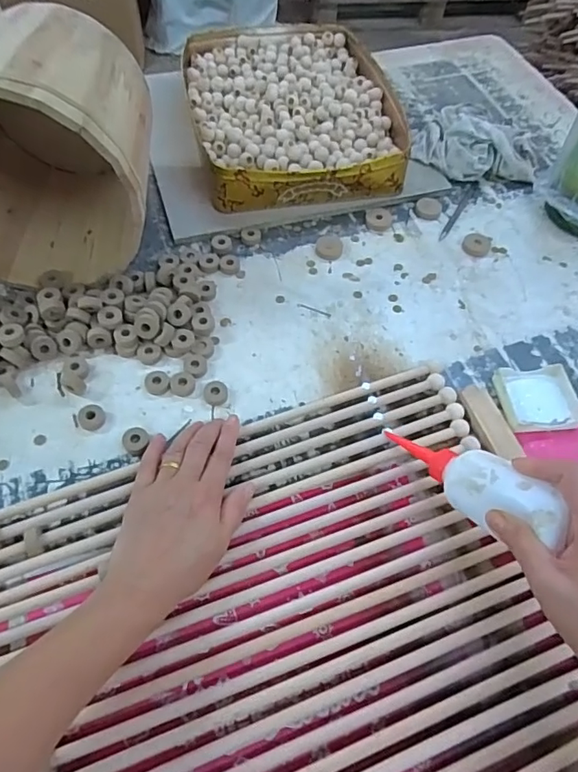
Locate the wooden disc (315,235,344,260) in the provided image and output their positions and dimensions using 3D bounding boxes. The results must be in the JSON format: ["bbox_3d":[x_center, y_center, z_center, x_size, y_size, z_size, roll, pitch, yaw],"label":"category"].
[{"bbox_3d":[0.054,-0.181,0.656,0.035,0.011,0.040,40,65,19],"label":"wooden disc"}]

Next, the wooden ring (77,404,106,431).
[{"bbox_3d":[-0.199,0.031,0.509,0.025,0.008,0.029,-37,67,-22],"label":"wooden ring"}]

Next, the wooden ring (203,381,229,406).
[{"bbox_3d":[-0.077,0.007,0.530,0.025,0.008,0.026,1,59,-2],"label":"wooden ring"}]

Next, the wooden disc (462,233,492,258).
[{"bbox_3d":[0.250,-0.189,0.670,0.035,0.009,0.043,37,64,18],"label":"wooden disc"}]

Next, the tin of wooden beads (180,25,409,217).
[{"bbox_3d":[0.005,-0.409,0.758,0.285,0.065,0.373,-10,60,-8],"label":"tin of wooden beads"}]

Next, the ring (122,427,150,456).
[{"bbox_3d":[-0.152,0.053,0.499,0.025,0.010,0.025,1,59,-2],"label":"ring"}]

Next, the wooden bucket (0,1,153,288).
[{"bbox_3d":[-0.273,-0.276,0.560,0.244,0.223,0.244,1,59,-2],"label":"wooden bucket"}]

